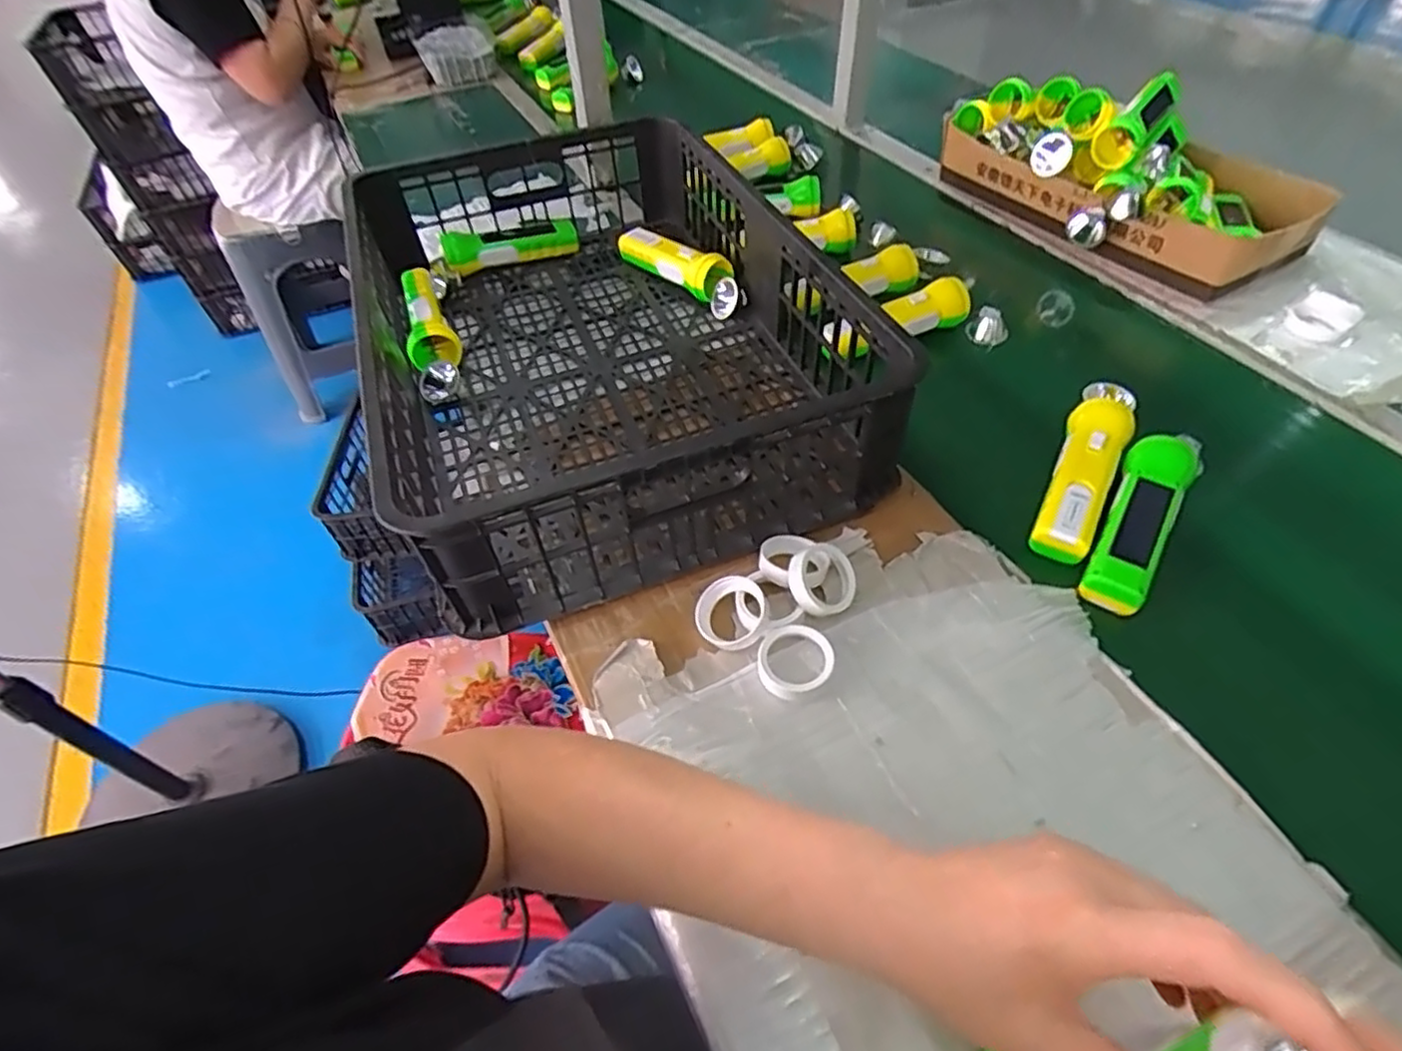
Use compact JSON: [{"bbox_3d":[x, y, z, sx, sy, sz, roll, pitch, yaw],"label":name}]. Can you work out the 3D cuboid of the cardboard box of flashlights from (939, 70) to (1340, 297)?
[{"bbox_3d":[0.482,-0.404,0.765,0.213,0.122,0.365,-28,54,-20],"label":"cardboard box of flashlights"}]

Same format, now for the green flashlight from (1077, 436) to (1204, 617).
[{"bbox_3d":[0.347,-0.007,0.541,0.050,0.052,0.172,28,56,24],"label":"green flashlight"}]

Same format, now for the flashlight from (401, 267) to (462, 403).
[{"bbox_3d":[-0.265,-0.190,0.670,0.044,0.051,0.161,-16,67,-11],"label":"flashlight"}]

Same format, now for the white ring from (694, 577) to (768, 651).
[{"bbox_3d":[0.022,0.066,0.508,0.050,0.022,0.054,-1,49,1],"label":"white ring"}]

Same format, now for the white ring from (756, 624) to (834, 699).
[{"bbox_3d":[0.067,0.095,0.488,0.054,0.012,0.051,-1,49,1],"label":"white ring"}]

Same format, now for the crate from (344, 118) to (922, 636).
[{"bbox_3d":[-0.104,-0.202,0.650,0.378,0.167,0.527,-18,51,-13],"label":"crate"}]

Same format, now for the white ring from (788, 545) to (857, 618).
[{"bbox_3d":[0.090,0.042,0.512,0.055,0.012,0.055,0,90,-16],"label":"white ring"}]

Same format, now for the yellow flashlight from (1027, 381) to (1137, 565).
[{"bbox_3d":[0.324,-0.053,0.575,0.045,0.043,0.188,24,54,21],"label":"yellow flashlight"}]

